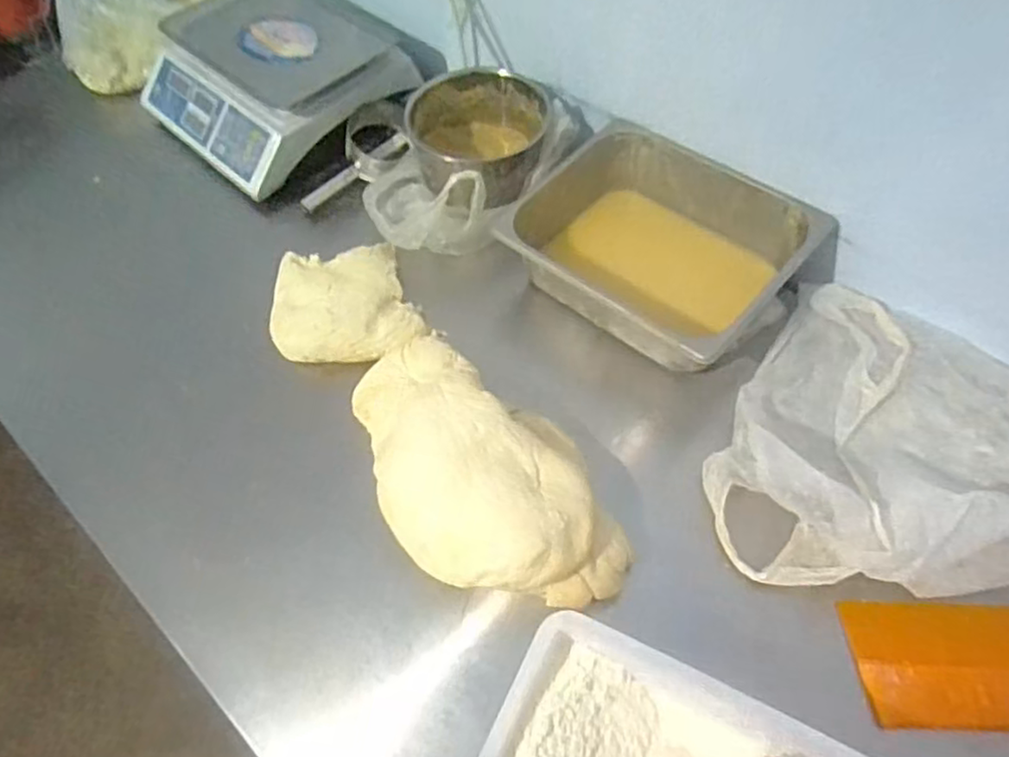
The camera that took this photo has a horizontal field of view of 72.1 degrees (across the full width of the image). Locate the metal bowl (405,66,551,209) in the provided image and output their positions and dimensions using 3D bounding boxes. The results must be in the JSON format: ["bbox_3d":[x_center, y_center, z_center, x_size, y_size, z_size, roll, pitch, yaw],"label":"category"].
[{"bbox_3d":[-0.037,-0.355,1.003,0.187,0.113,0.192,-1,57,2],"label":"metal bowl"}]

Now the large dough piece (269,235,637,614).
[{"bbox_3d":[-0.094,0.021,0.786,0.212,0.092,0.571,-31,61,-16],"label":"large dough piece"}]

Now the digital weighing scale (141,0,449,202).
[{"bbox_3d":[-0.351,-0.489,1.114,0.363,0.120,0.371,37,66,23],"label":"digital weighing scale"}]

